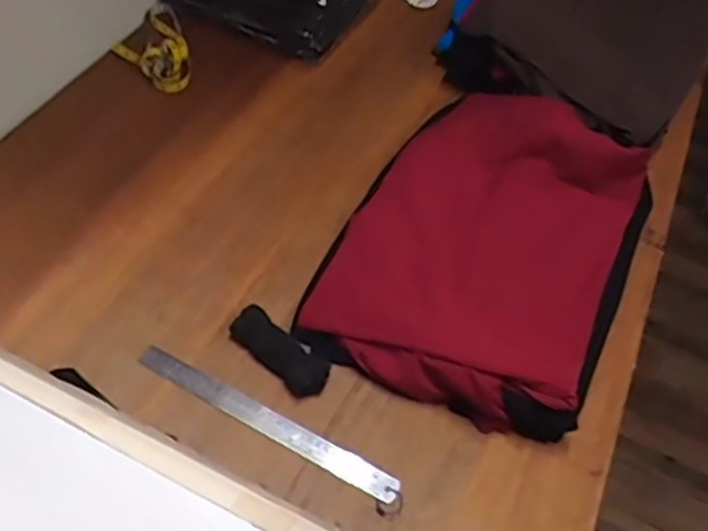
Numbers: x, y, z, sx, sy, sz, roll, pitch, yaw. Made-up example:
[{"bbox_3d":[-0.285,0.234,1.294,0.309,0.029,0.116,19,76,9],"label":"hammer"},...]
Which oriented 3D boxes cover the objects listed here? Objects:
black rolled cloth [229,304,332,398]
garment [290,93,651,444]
[{"bbox_3d":[-0.085,0.097,0.835,0.130,0.021,0.049,34,57,19],"label":"black rolled cloth"},{"bbox_3d":[0.185,-0.040,0.945,0.350,0.054,0.509,24,54,13],"label":"garment"}]

